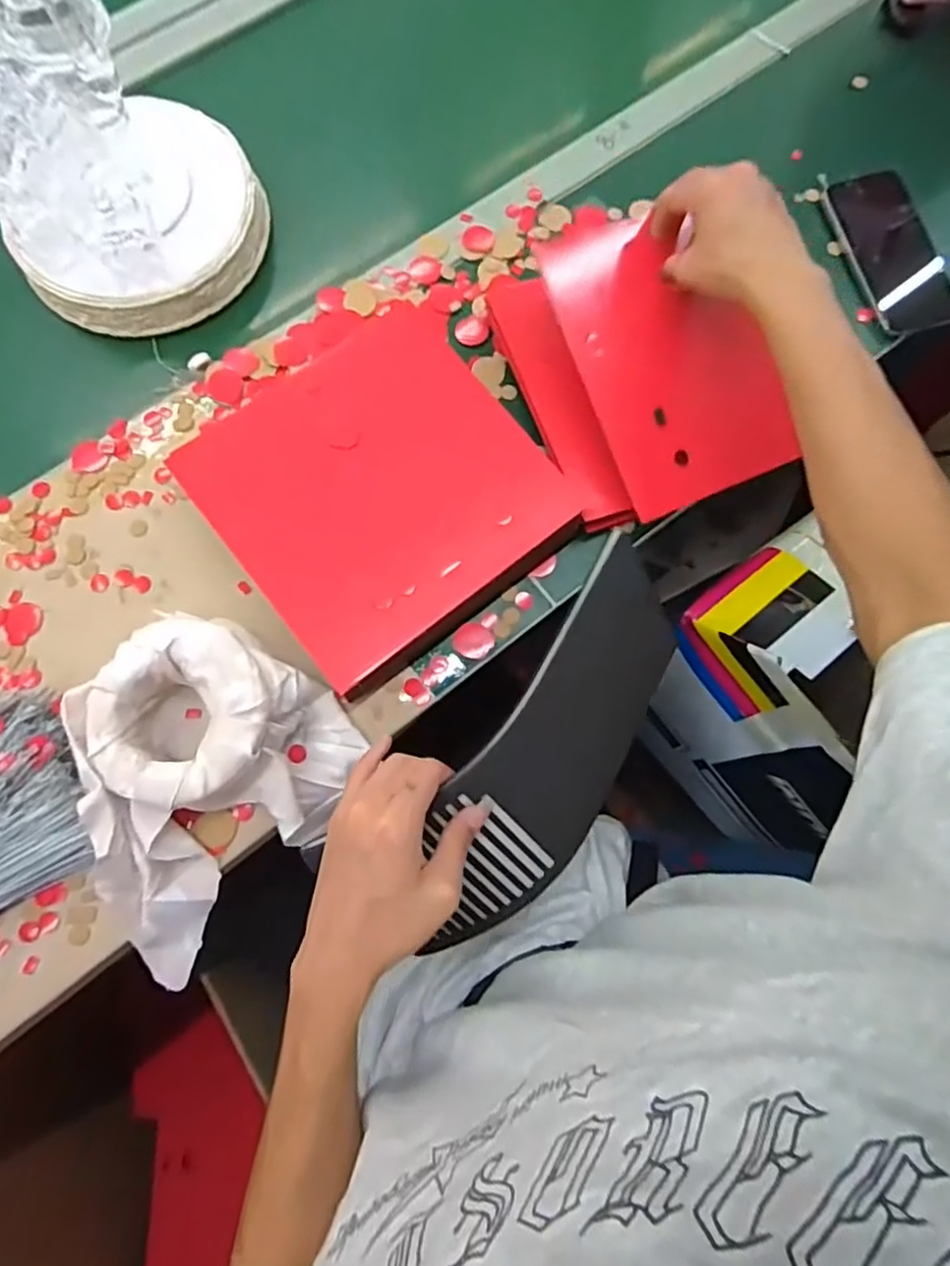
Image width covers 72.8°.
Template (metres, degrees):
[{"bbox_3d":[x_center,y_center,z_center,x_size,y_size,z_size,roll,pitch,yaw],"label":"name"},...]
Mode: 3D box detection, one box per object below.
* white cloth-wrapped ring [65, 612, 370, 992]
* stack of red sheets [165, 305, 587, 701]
[{"bbox_3d":[-0.199,0.097,0.438,0.181,0.066,0.210,44,80,9],"label":"white cloth-wrapped ring"},{"bbox_3d":[-0.069,-0.107,0.490,0.232,0.064,0.221,-38,80,-9],"label":"stack of red sheets"}]

